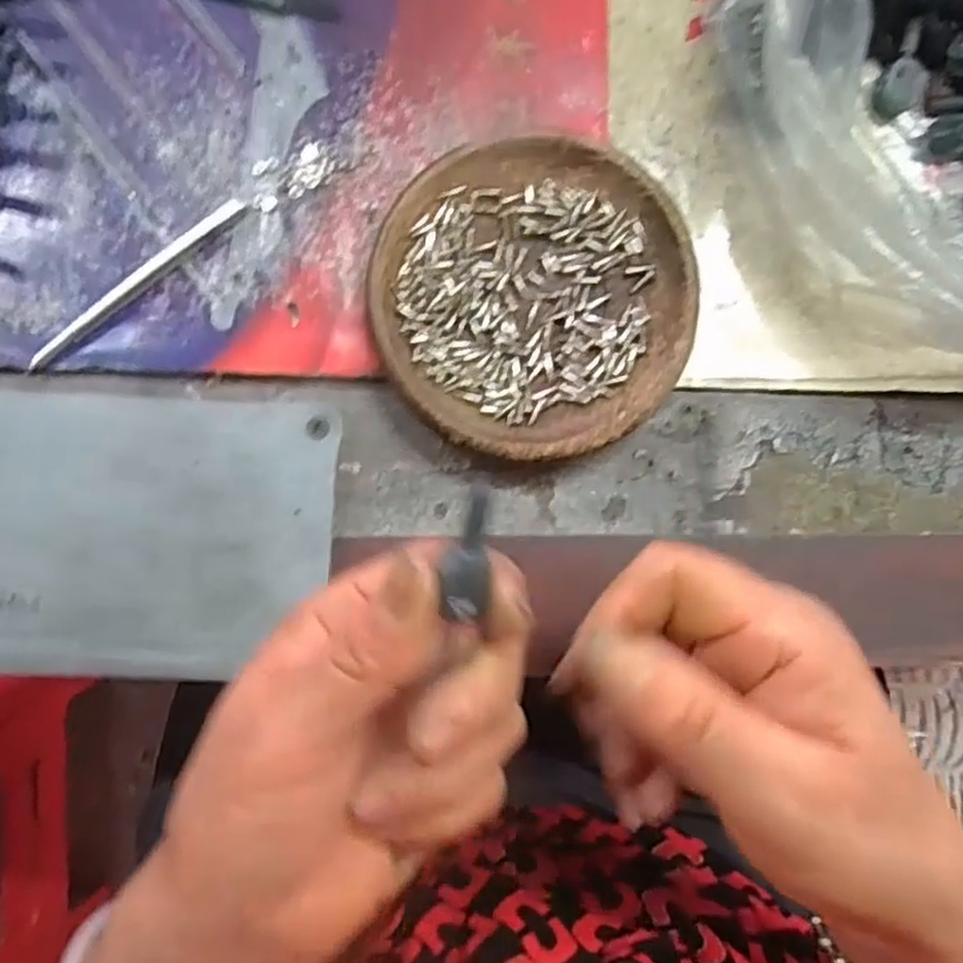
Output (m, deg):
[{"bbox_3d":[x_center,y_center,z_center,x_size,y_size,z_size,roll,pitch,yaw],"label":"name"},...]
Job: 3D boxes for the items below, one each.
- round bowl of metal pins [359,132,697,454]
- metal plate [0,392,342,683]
[{"bbox_3d":[0.018,-0.065,0.265,0.109,0.019,0.111,0,86,-5],"label":"round bowl of metal pins"},{"bbox_3d":[-0.150,0.016,0.248,0.195,0.011,0.093,3,86,-5],"label":"metal plate"}]

